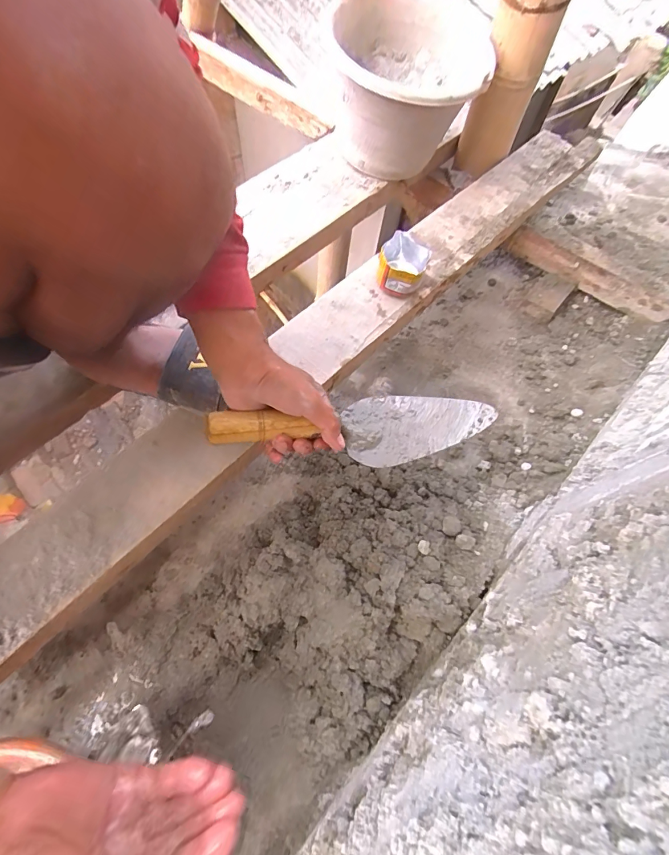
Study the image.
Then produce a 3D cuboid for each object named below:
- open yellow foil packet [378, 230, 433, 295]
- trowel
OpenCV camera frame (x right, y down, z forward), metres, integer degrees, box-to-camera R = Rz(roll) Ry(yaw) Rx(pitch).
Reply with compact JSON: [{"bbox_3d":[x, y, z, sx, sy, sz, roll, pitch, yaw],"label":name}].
[{"bbox_3d":[0.094,-0.225,0.585,0.068,0.054,0.067,21,66,6],"label":"open yellow foil packet"},{"bbox_3d":[0.026,-0.002,0.456,0.310,0.055,0.082,-2,64,-21],"label":"trowel"}]

